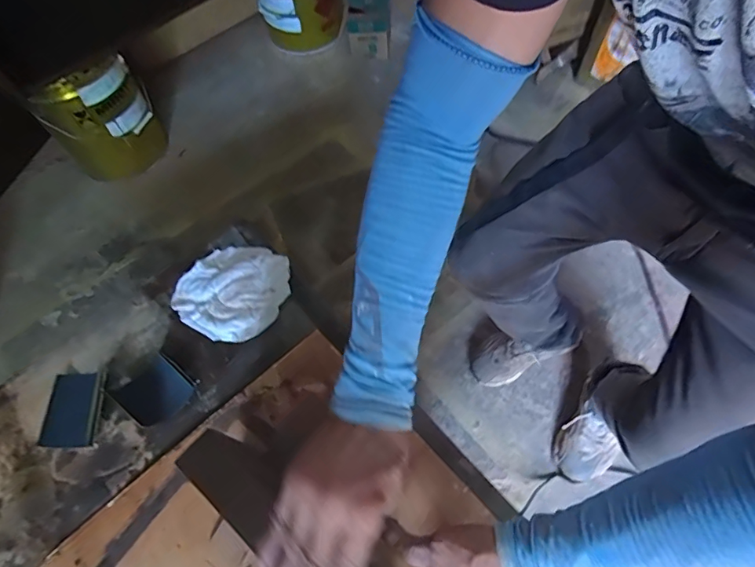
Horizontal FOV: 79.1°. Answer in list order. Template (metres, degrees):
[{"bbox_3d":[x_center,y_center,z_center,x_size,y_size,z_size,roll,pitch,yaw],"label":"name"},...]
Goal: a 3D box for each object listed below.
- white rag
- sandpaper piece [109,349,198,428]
[{"bbox_3d":[-0.233,0.006,0.737,0.163,0.020,0.166,26,68,15],"label":"white rag"},{"bbox_3d":[-0.326,0.157,0.669,0.095,0.017,0.088,36,71,18],"label":"sandpaper piece"}]

